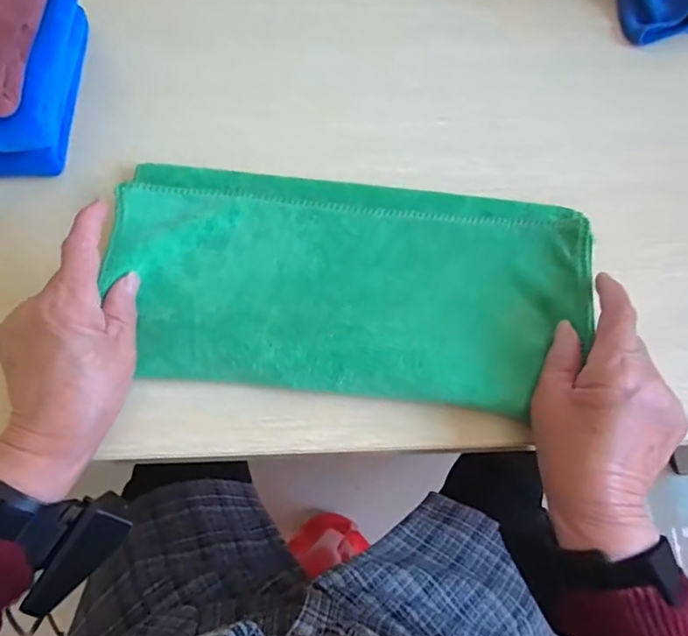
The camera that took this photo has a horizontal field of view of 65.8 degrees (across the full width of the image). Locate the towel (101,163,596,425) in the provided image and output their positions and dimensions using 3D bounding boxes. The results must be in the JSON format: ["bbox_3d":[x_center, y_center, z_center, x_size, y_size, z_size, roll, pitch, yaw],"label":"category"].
[{"bbox_3d":[0.003,-0.030,0.363,0.316,0.024,0.166,6,69,1],"label":"towel"}]

